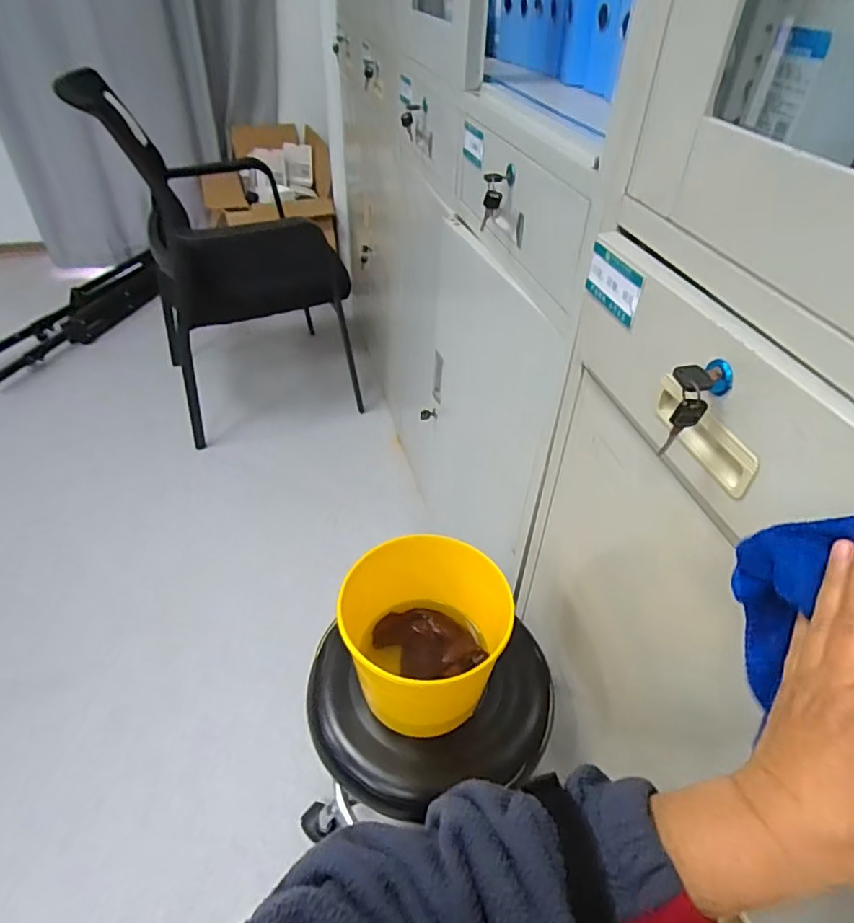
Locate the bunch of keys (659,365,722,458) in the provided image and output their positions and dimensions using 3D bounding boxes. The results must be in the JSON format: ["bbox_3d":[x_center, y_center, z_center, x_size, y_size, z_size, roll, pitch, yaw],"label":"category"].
[{"bbox_3d":[0.175,-0.036,0.380,0.027,0.057,0.027,25,48,23],"label":"bunch of keys"}]

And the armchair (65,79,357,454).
[{"bbox_3d":[-0.575,-0.588,1.626,0.556,0.844,0.587,-22,48,-24],"label":"armchair"}]

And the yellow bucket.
[{"bbox_3d":[-0.005,0.209,0.669,0.167,0.163,0.168,1,43,-1],"label":"yellow bucket"}]

